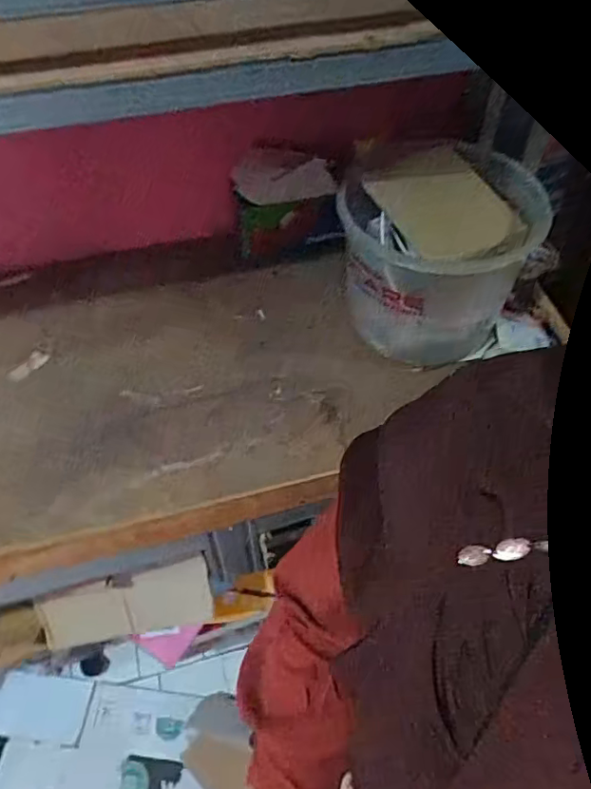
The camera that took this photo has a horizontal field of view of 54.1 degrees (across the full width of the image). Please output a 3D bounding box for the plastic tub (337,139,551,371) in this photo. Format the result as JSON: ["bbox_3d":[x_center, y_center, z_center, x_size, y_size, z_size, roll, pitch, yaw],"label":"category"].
[{"bbox_3d":[0.202,-0.204,0.835,0.286,0.195,0.255,-19,57,-14],"label":"plastic tub"}]

